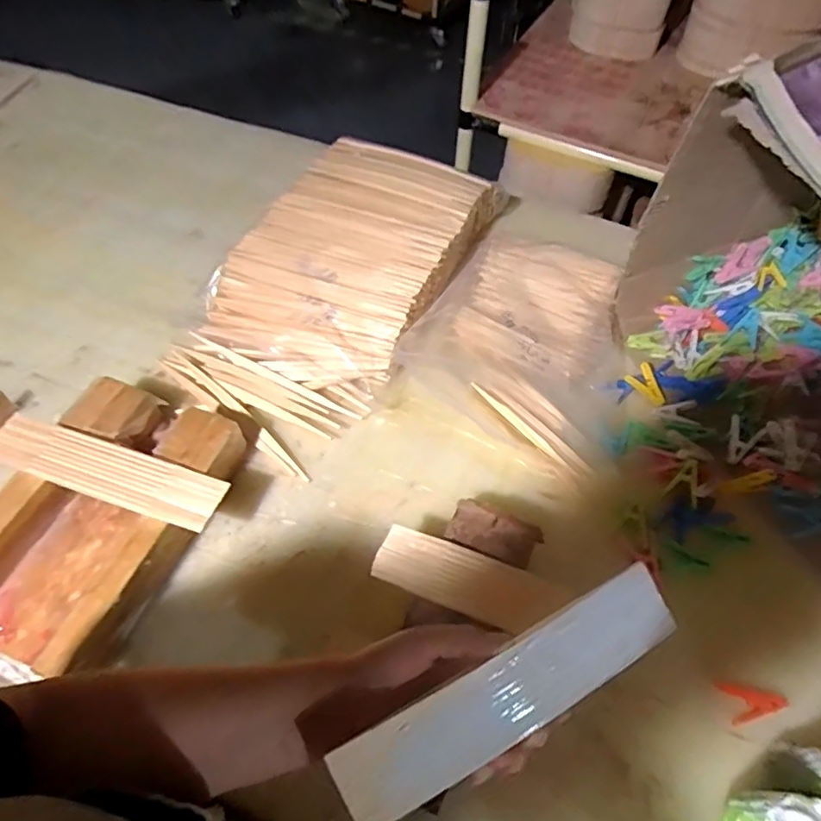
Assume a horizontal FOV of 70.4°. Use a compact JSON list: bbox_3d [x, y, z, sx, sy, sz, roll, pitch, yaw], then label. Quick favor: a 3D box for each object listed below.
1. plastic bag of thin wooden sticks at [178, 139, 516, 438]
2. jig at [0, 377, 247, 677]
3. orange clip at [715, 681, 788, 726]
[{"bbox_3d":[-0.080,-0.195,0.753,0.251,0.071,0.450,25,58,14],"label":"plastic bag of thin wooden sticks"},{"bbox_3d":[-0.306,0.103,0.574,0.174,0.063,0.272,20,57,11],"label":"jig"},{"bbox_3d":[0.307,0.259,0.520,0.054,0.006,0.034,-5,56,-5],"label":"orange clip"}]

